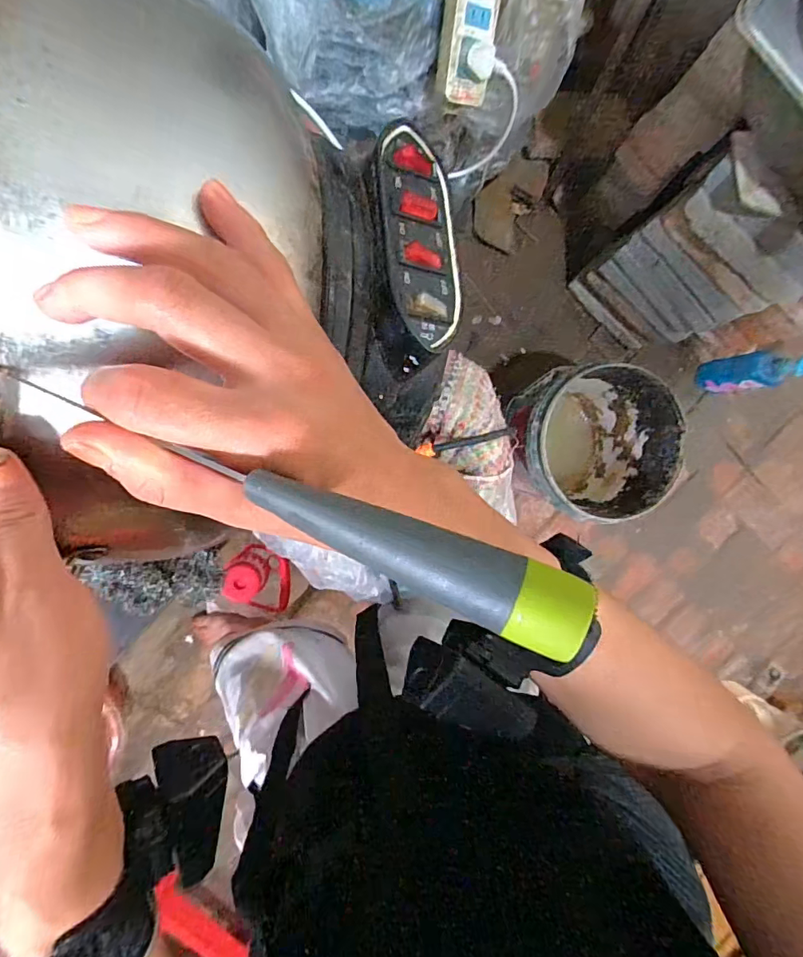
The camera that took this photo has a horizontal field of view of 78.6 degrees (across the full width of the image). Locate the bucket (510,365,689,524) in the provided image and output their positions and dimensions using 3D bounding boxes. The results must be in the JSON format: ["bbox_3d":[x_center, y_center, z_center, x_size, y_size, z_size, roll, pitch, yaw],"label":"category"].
[{"bbox_3d":[0.378,-0.078,1.130,0.295,0.418,0.299,0,93,-7],"label":"bucket"}]

